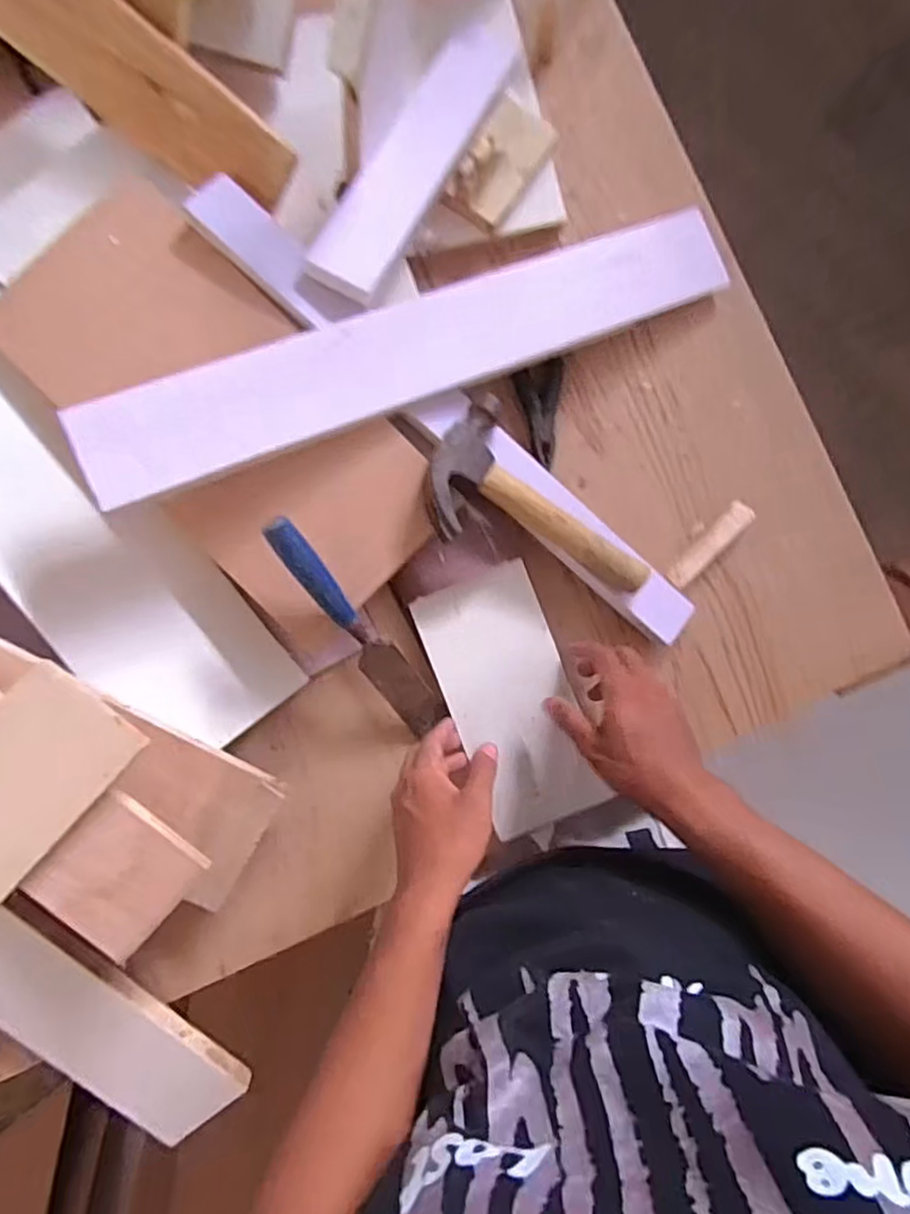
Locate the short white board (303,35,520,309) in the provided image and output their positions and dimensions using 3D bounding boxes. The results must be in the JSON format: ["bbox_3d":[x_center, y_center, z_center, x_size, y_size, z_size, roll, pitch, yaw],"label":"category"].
[{"bbox_3d":[-0.031,-0.404,0.579,0.063,0.011,0.305,30,76,-11],"label":"short white board"}]

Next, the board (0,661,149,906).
[{"bbox_3d":[-0.337,0.144,0.477,0.097,0.012,0.196,42,80,-9],"label":"board"}]

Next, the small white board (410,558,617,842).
[{"bbox_3d":[0.052,0.085,0.592,0.110,0.015,0.229,-21,89,-1],"label":"small white board"}]

